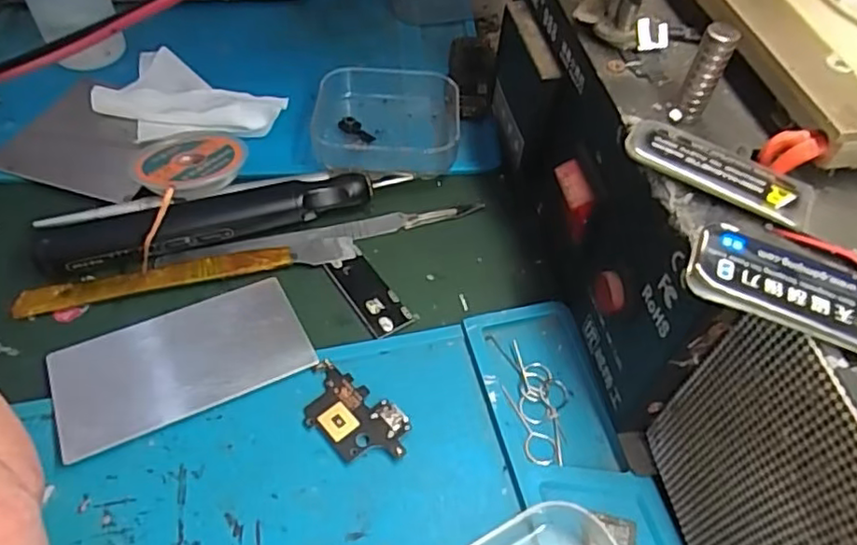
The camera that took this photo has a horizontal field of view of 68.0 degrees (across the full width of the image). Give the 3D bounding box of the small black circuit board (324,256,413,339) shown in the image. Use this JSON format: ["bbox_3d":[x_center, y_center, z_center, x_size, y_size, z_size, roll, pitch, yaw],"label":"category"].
[{"bbox_3d":[-0.022,0.007,0.236,0.016,0.004,0.039,-27,58,-22],"label":"small black circuit board"}]

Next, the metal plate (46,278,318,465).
[{"bbox_3d":[-0.083,0.029,0.214,0.079,0.004,0.044,-21,56,-19],"label":"metal plate"}]

